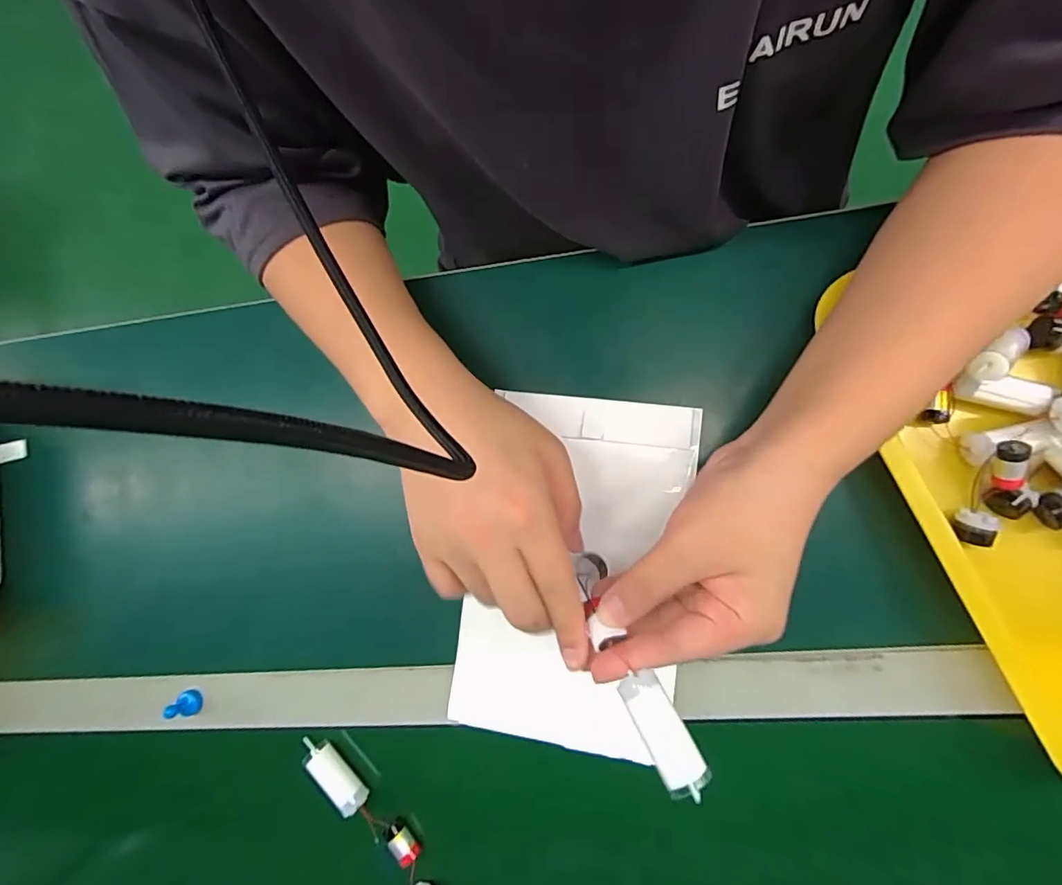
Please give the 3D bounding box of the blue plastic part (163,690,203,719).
[{"bbox_3d":[-0.264,0.200,0.388,0.015,0.023,0.017,-7,77,-1],"label":"blue plastic part"}]

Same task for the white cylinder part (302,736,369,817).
[{"bbox_3d":[-0.144,0.239,0.369,0.060,0.017,0.017,41,81,9],"label":"white cylinder part"}]

